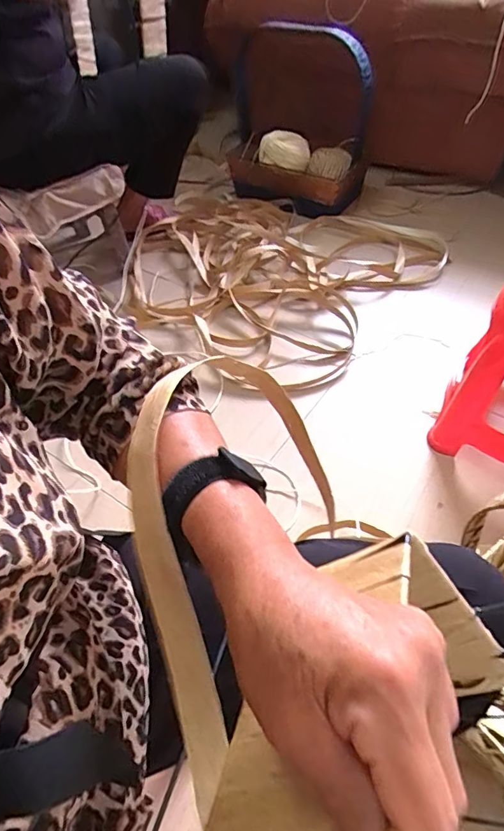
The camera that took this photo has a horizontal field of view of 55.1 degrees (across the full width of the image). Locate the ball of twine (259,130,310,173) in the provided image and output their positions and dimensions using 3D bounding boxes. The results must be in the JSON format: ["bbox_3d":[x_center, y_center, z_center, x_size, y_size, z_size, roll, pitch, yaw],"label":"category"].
[{"bbox_3d":[0.104,-0.843,1.532,0.174,0.083,0.097,32,54,33],"label":"ball of twine"}]

